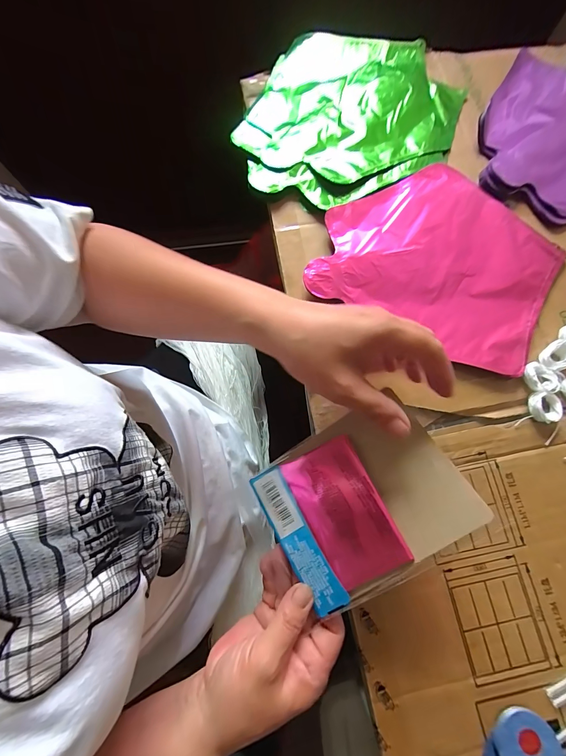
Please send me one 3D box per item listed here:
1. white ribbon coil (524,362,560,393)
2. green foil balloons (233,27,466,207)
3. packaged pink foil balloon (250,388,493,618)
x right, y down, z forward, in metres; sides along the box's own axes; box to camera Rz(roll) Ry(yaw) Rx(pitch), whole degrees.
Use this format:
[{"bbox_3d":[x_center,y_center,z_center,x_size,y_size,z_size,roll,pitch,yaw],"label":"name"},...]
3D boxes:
[{"bbox_3d":[0.250,0.001,0.302,0.025,0.007,0.034,-42,81,-10],"label":"white ribbon coil"},{"bbox_3d":[0.086,-0.320,0.371,0.235,0.015,0.282,22,77,4],"label":"green foil balloons"},{"bbox_3d":[0.055,0.093,0.238,0.142,0.008,0.113,-38,65,11],"label":"packaged pink foil balloon"}]

